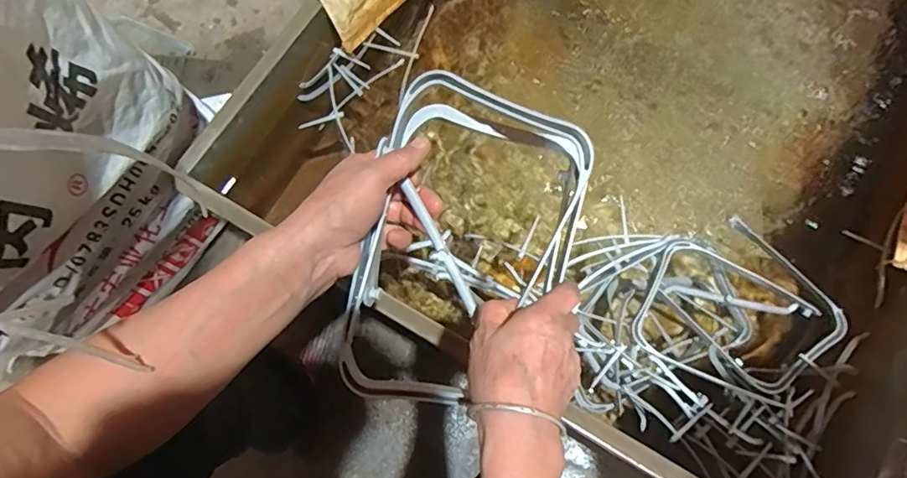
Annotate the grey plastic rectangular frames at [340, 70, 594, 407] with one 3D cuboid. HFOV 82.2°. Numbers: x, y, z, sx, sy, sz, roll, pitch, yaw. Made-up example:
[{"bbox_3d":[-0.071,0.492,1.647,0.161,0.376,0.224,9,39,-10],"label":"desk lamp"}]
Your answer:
[{"bbox_3d":[0.006,0.008,0.390,0.158,0.055,0.246,13,87,8],"label":"grey plastic rectangular frames"}]

